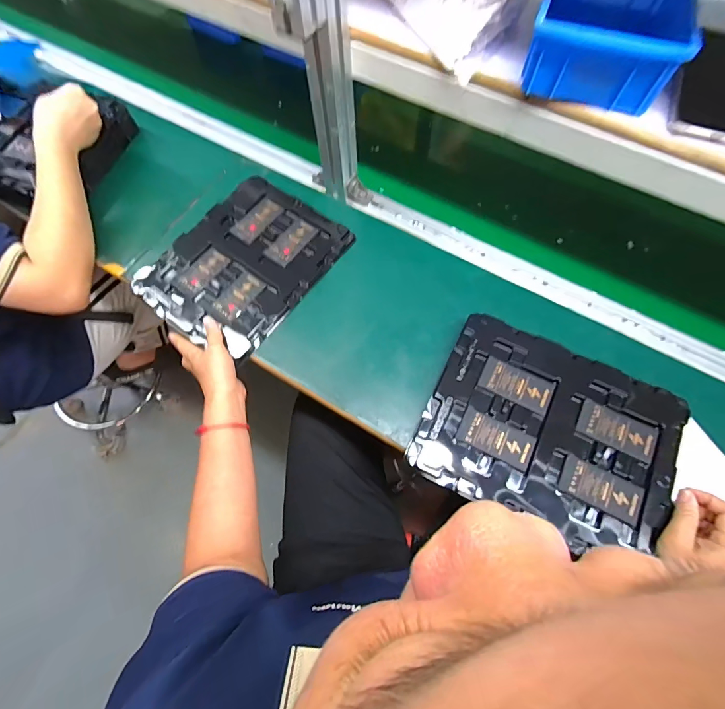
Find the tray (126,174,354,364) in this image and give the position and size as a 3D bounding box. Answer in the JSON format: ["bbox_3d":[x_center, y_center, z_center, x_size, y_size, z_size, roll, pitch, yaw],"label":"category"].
[{"bbox_3d":[-0.178,-0.141,0.591,0.219,0.016,0.273,34,71,14],"label":"tray"}]

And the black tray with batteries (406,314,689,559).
[{"bbox_3d":[0.218,0.090,0.454,0.270,0.017,0.214,26,69,11],"label":"black tray with batteries"}]

